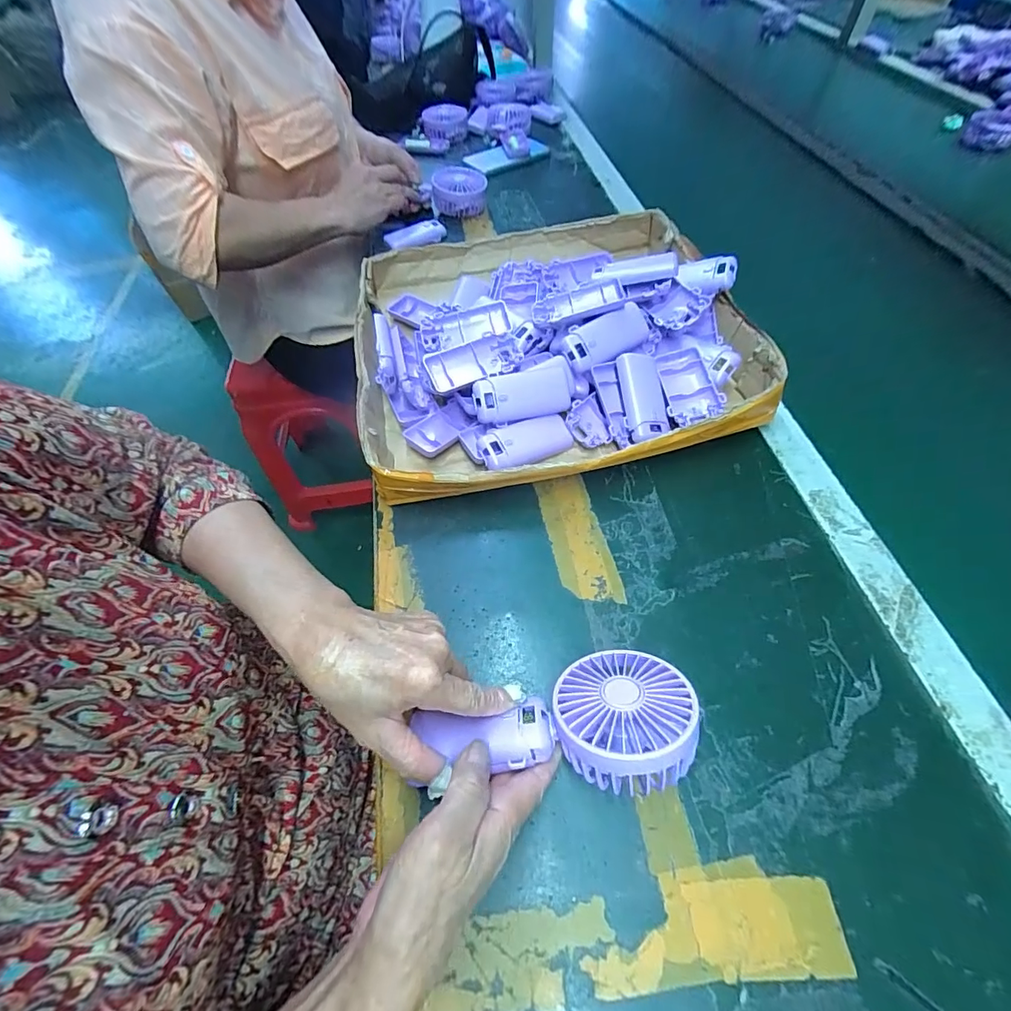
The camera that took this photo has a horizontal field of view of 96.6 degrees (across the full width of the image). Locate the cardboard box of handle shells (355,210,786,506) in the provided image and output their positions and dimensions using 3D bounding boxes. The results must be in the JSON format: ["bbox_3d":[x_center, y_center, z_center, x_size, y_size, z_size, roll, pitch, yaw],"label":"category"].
[{"bbox_3d":[0.045,-0.195,0.502,0.403,0.079,0.396,-7,57,-2],"label":"cardboard box of handle shells"}]

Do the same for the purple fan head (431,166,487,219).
[{"bbox_3d":[-0.075,-0.512,0.733,0.086,0.049,0.088,-4,58,0],"label":"purple fan head"}]

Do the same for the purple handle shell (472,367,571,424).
[{"bbox_3d":[0.017,-0.106,0.435,0.093,0.044,0.022,-15,17,-10],"label":"purple handle shell"}]

